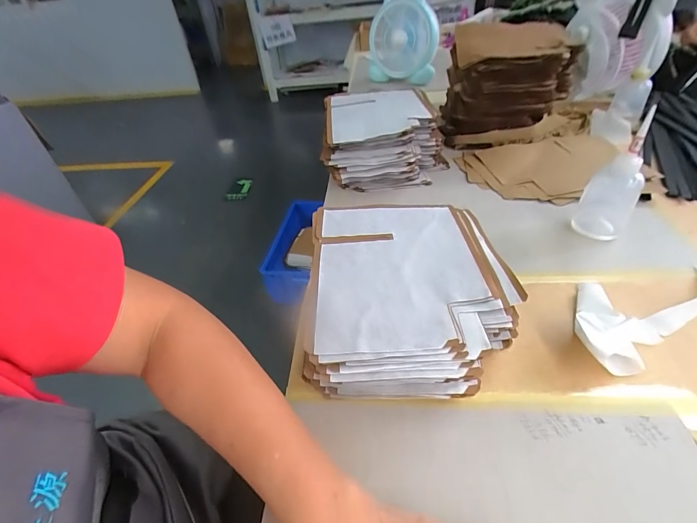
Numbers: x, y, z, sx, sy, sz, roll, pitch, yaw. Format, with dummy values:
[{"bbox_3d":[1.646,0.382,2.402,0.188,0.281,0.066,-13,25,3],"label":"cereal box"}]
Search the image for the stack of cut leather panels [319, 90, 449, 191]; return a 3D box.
[{"bbox_3d":[0.074,-0.248,0.695,0.235,0.117,0.225,-2,41,4],"label":"stack of cut leather panels"}]

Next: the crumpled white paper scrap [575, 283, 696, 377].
[{"bbox_3d":[0.321,0.048,0.394,0.183,0.035,0.095,-26,45,-22],"label":"crumpled white paper scrap"}]

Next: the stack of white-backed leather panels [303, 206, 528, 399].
[{"bbox_3d":[0.067,0.032,0.416,0.222,0.066,0.263,-4,41,1],"label":"stack of white-backed leather panels"}]

